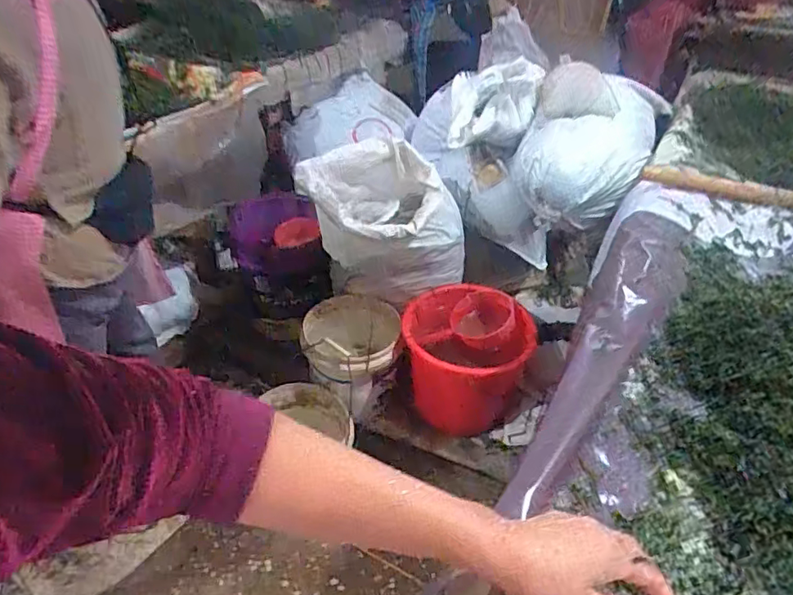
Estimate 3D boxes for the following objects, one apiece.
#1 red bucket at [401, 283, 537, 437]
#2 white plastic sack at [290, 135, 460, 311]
[{"bbox_3d":[0.189,0.163,1.537,0.334,0.286,0.266,1,40,-2],"label":"red bucket"},{"bbox_3d":[-0.036,-0.189,1.456,0.400,0.353,0.261,-11,42,-17],"label":"white plastic sack"}]

